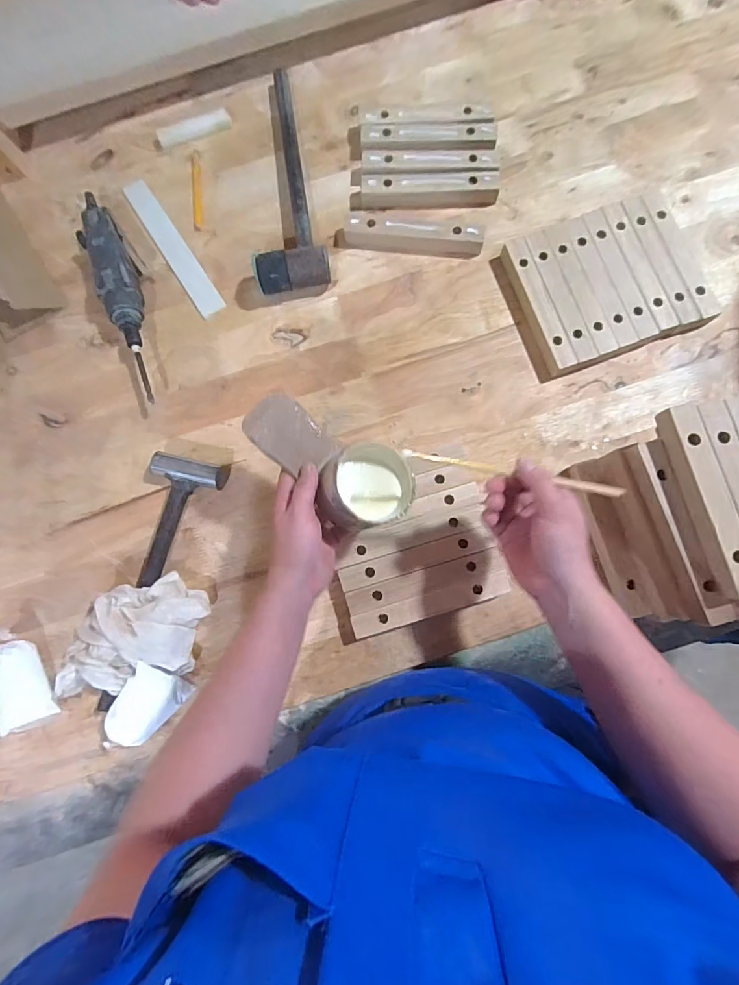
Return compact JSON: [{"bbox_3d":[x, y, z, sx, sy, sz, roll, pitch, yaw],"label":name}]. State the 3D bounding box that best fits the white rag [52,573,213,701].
[{"bbox_3d":[-0.270,0.161,0.497,0.178,0.056,0.106,-17,81,0],"label":"white rag"}]

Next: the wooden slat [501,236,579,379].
[{"bbox_3d":[0.207,-0.228,0.553,0.030,0.025,0.178,-19,81,0],"label":"wooden slat"}]

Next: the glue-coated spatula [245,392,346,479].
[{"bbox_3d":[-0.075,-0.054,0.432,0.086,0.008,0.058,42,68,-16],"label":"glue-coated spatula"}]

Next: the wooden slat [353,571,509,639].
[{"bbox_3d":[0.070,0.126,0.507,0.178,0.024,0.025,-17,81,0],"label":"wooden slat"}]

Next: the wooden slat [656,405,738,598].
[{"bbox_3d":[0.310,0.006,0.409,0.028,0.020,0.173,-14,81,1],"label":"wooden slat"}]

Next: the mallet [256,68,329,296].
[{"bbox_3d":[-0.117,-0.414,0.583,0.089,0.043,0.327,-10,81,1],"label":"mallet"}]

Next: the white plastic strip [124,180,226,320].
[{"bbox_3d":[-0.267,-0.334,0.610,0.032,0.004,0.231,-33,81,-2],"label":"white plastic strip"}]

